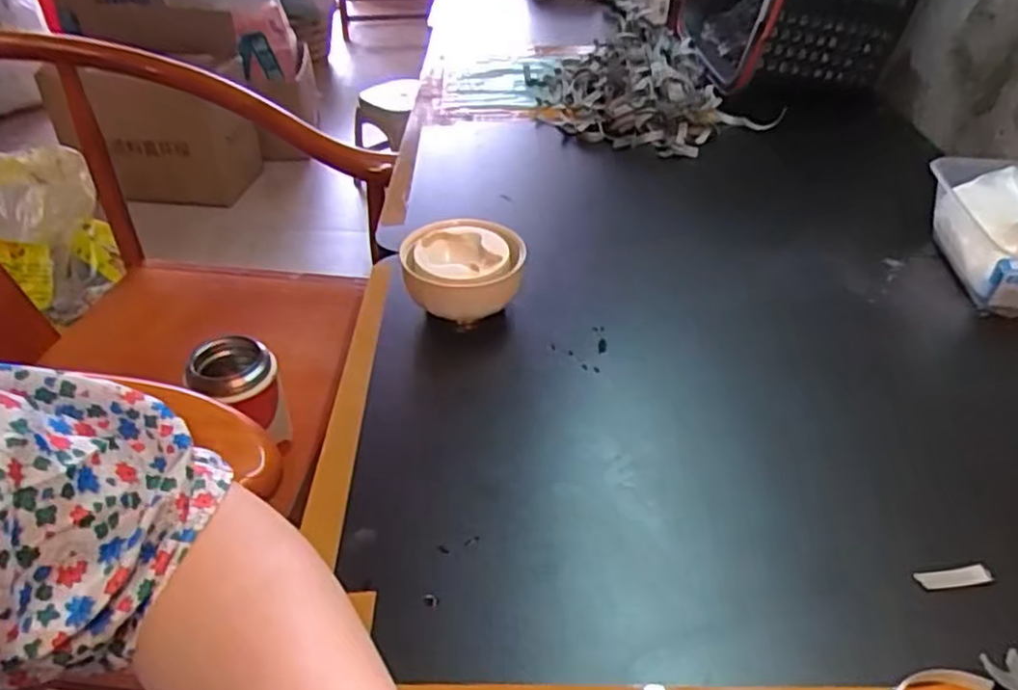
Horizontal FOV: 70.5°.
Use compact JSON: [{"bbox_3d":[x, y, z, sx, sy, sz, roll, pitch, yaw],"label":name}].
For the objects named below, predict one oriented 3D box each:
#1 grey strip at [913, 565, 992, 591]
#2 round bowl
[{"bbox_3d":[0.228,0.118,0.369,0.038,0.004,0.009,-5,38,-7],"label":"grey strip"},{"bbox_3d":[-0.034,-0.051,0.546,0.088,0.054,0.088,0,38,0],"label":"round bowl"}]

